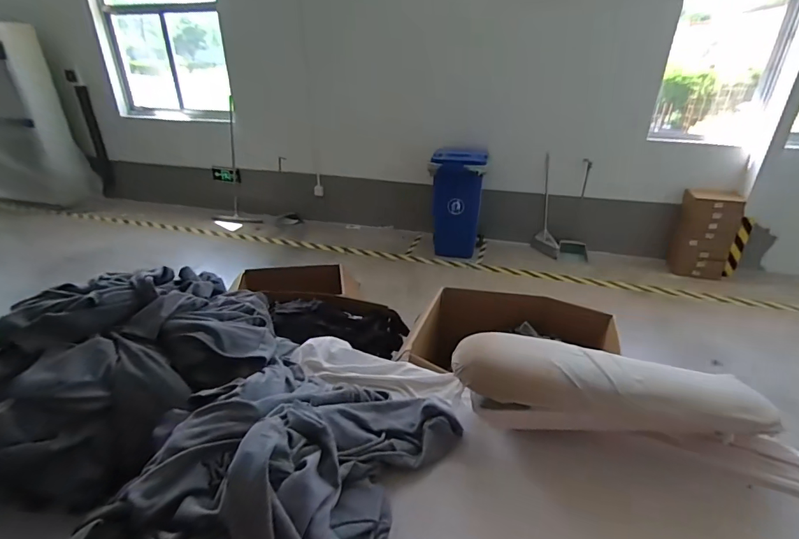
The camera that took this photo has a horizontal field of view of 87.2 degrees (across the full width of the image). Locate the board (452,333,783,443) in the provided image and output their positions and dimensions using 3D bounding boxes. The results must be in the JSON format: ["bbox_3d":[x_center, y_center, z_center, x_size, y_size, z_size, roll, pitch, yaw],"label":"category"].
[{"bbox_3d":[0.413,0.236,0.832,0.596,0.188,0.109,5,28,7],"label":"board"}]

